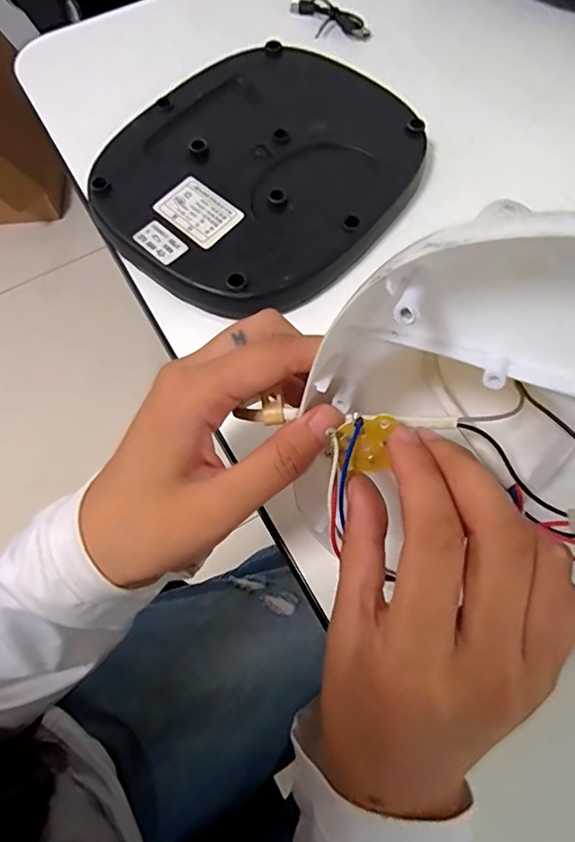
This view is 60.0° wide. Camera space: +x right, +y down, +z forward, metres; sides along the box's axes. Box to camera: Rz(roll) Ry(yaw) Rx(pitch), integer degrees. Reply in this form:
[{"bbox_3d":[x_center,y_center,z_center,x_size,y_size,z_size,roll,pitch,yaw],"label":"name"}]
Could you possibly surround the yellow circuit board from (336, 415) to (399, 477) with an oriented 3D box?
[{"bbox_3d":[0.029,0.010,0.185,0.021,0.027,0.006,-3,41,7],"label":"yellow circuit board"}]

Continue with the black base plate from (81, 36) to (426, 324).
[{"bbox_3d":[-0.016,-0.170,0.344,0.183,0.031,0.218,36,74,13],"label":"black base plate"}]

